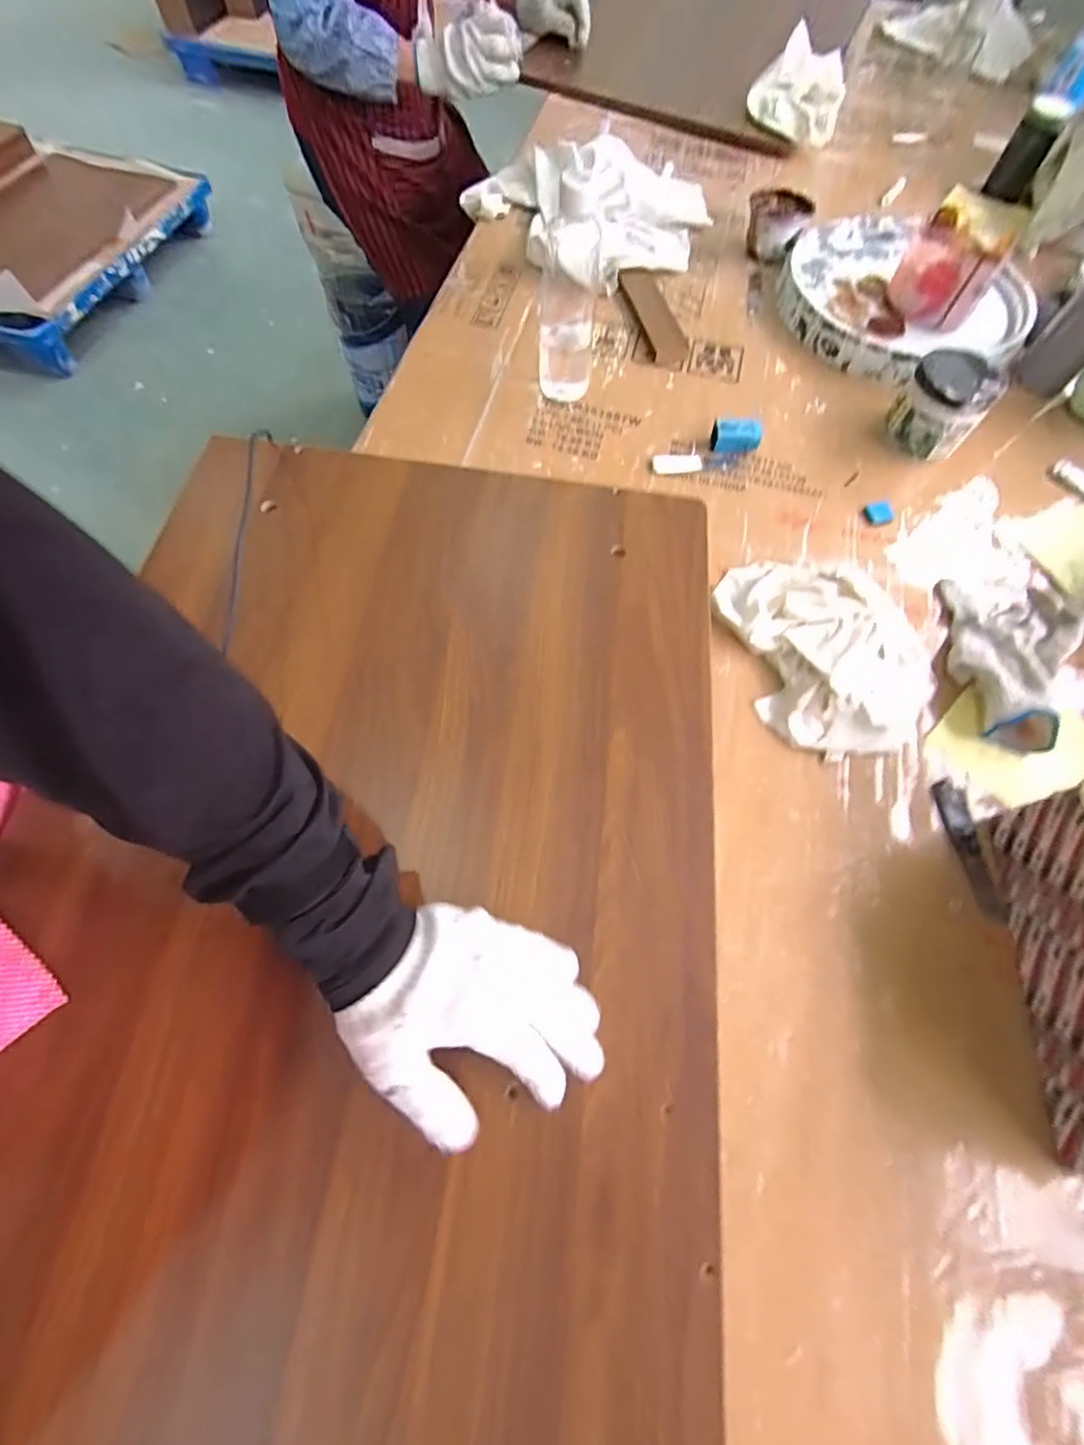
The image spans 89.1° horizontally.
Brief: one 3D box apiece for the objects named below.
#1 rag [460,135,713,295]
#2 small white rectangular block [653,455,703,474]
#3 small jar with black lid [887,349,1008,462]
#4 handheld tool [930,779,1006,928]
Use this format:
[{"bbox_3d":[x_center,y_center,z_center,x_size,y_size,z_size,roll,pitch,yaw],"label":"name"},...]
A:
[{"bbox_3d":[0.091,-0.695,0.731,0.271,0.066,0.307,-34,72,-16],"label":"rag"},{"bbox_3d":[0.145,-0.277,0.591,0.054,0.005,0.024,-4,66,-5],"label":"small white rectangular block"},{"bbox_3d":[0.411,-0.323,0.570,0.078,0.082,0.071,42,71,14],"label":"small jar with black lid"},{"bbox_3d":[0.337,0.100,0.434,0.018,0.013,0.109,-2,66,-4],"label":"handheld tool"}]

